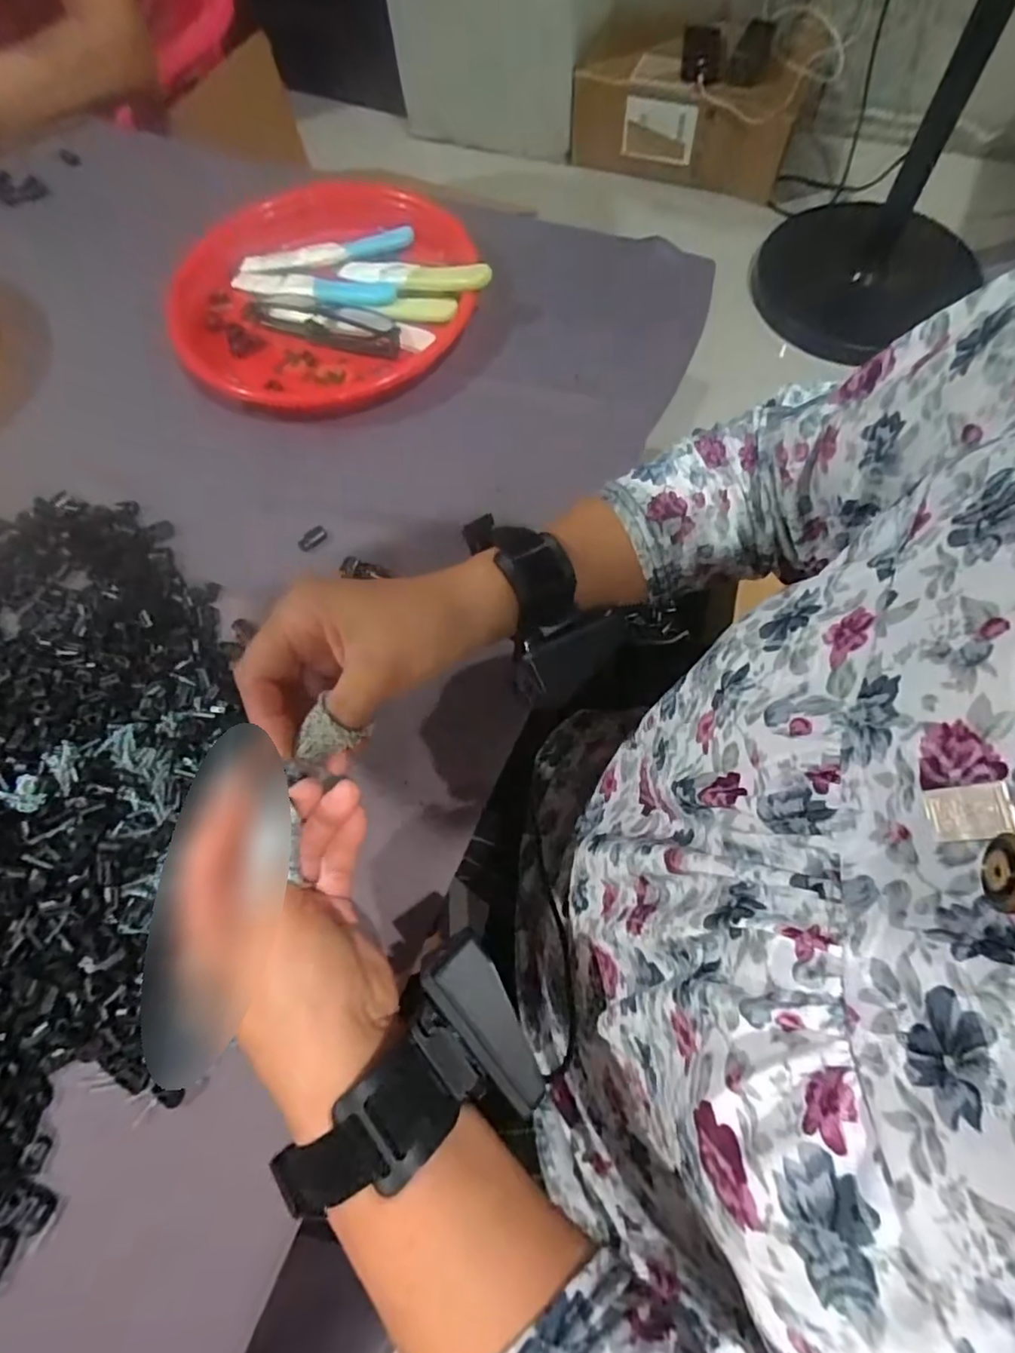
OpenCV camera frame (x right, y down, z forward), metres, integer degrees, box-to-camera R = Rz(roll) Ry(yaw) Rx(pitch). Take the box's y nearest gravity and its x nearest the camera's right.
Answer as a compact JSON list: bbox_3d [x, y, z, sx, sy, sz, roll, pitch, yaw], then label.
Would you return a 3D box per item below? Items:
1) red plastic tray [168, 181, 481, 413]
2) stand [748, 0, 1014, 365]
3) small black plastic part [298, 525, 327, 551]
[{"bbox_3d":[-0.156,-0.332,0.498,0.255,0.030,0.248,-15,69,-5],"label":"red plastic tray"},{"bbox_3d":[0.724,-0.953,0.991,0.389,0.650,0.341,30,72,12],"label":"stand"},{"bbox_3d":[-0.142,-0.101,0.424,0.022,0.006,0.012,-36,71,-12],"label":"small black plastic part"}]

